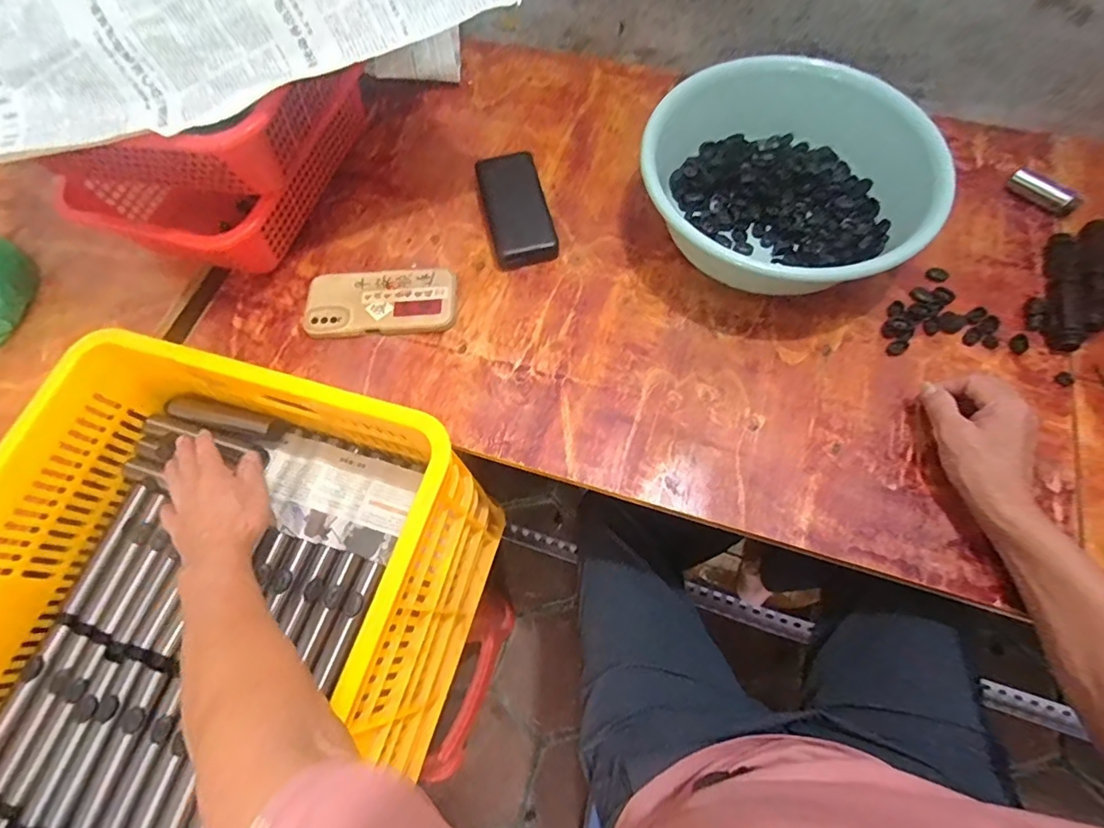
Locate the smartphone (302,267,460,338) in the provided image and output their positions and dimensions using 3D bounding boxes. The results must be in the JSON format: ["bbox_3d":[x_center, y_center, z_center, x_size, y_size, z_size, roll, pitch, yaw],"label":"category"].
[{"bbox_3d":[-0.191,-0.125,0.587,0.165,0.014,0.081,-7,67,1],"label":"smartphone"}]

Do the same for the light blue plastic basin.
[{"bbox_3d":[0.246,-0.241,0.576,0.283,0.114,0.276,-1,67,3],"label":"light blue plastic basin"}]

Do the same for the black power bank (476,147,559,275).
[{"bbox_3d":[-0.043,-0.247,0.626,0.077,0.025,0.159,-14,67,-3],"label":"black power bank"}]

